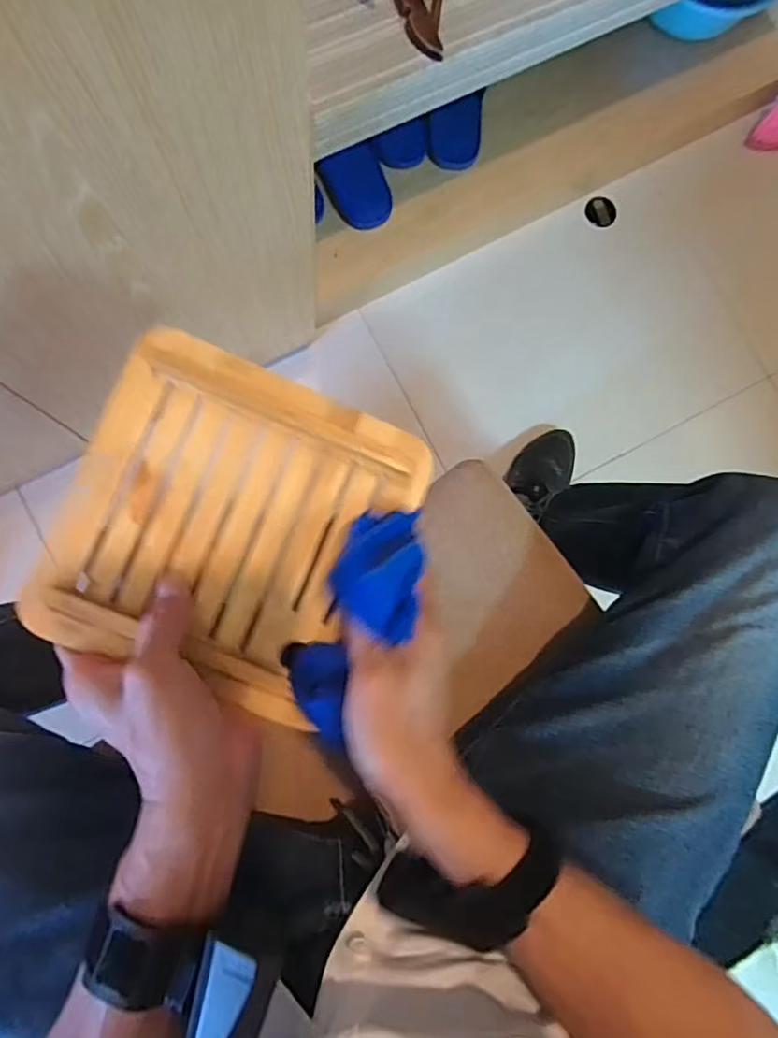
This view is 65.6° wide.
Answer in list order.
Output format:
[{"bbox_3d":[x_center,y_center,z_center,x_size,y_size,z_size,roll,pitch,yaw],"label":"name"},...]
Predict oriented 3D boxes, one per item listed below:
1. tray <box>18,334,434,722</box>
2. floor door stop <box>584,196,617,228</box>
[{"bbox_3d":[-0.090,0.003,0.349,0.176,0.018,0.183,24,81,-3],"label":"tray"},{"bbox_3d":[0.382,-0.551,1.083,0.052,0.004,0.058,-44,90,-9],"label":"floor door stop"}]

